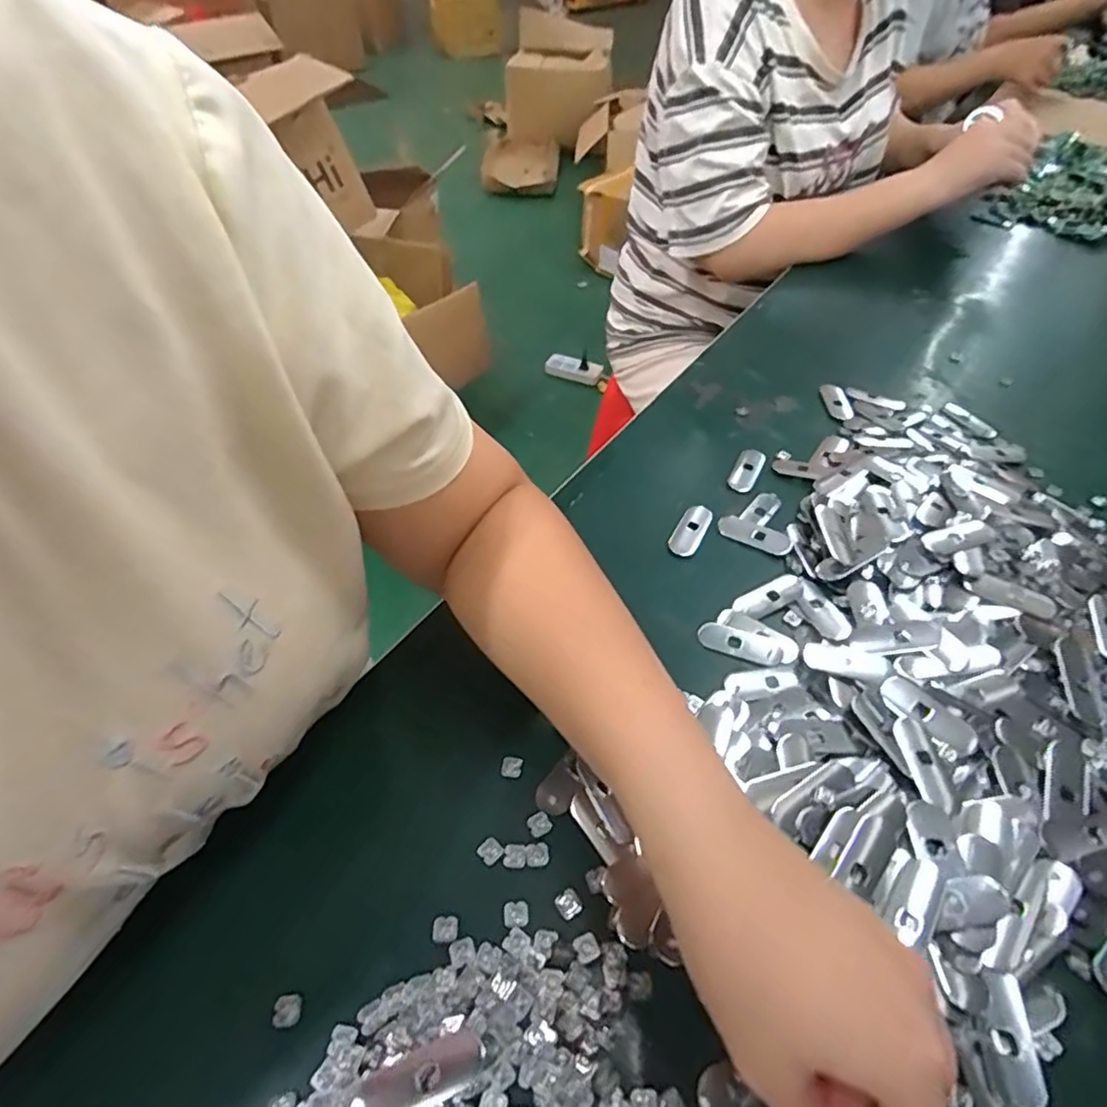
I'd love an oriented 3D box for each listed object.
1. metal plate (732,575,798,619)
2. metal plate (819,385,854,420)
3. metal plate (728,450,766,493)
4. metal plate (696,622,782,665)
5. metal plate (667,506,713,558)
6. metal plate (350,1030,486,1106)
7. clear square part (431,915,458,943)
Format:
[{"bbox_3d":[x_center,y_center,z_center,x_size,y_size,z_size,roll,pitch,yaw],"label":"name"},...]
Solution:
[{"bbox_3d":[0.141,0.028,0.406,0.050,0.004,0.017,-20,52,-17],"label":"metal plate"},{"bbox_3d":[0.254,-0.136,0.554,0.020,0.004,0.049,3,49,1],"label":"metal plate"},{"bbox_3d":[0.154,-0.066,0.494,0.020,0.007,0.050,22,52,17],"label":"metal plate"},{"bbox_3d":[0.114,0.056,0.379,0.050,0.004,0.018,18,51,14],"label":"metal plate"},{"bbox_3d":[0.100,-0.017,0.451,0.021,0.007,0.053,24,53,19],"label":"metal plate"},{"bbox_3d":[-0.052,0.205,0.241,0.051,0.004,0.019,-19,52,-17],"label":"metal plate"},{"bbox_3d":[-0.048,0.168,0.277,0.011,0.005,0.010,-5,50,-6],"label":"clear square part"}]

